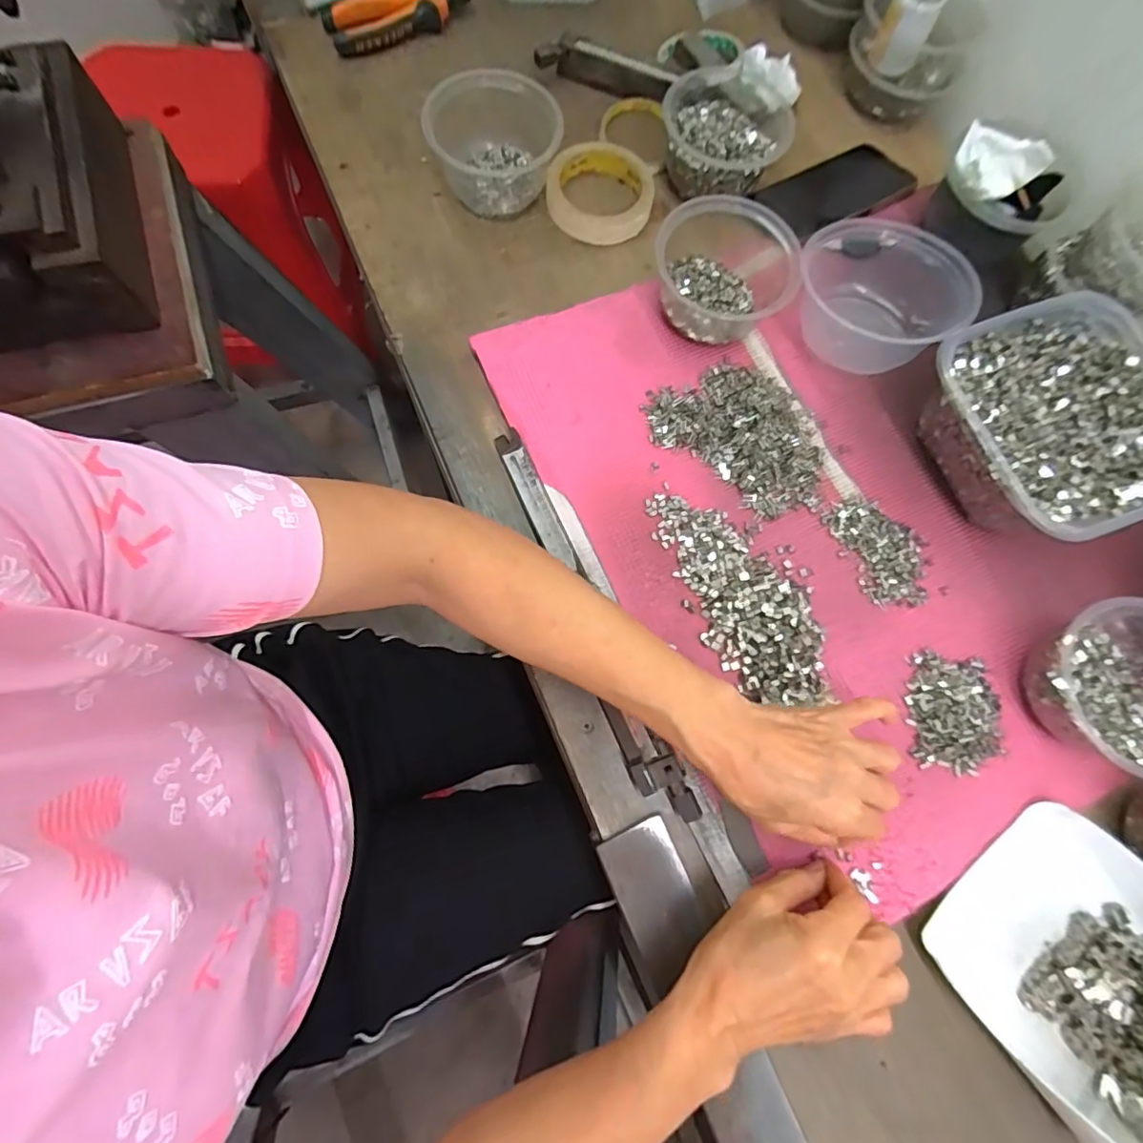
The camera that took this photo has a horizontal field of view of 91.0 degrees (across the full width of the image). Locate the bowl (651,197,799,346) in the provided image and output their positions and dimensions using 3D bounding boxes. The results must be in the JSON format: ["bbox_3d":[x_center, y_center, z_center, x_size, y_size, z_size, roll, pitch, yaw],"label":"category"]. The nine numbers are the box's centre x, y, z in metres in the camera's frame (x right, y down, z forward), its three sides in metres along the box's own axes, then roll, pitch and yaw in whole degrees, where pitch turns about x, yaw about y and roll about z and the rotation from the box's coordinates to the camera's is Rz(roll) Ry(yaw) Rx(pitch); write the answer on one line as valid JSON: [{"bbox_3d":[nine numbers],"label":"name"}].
[{"bbox_3d":[0.129,-0.256,0.470,0.112,0.055,0.118,1,75,-4],"label":"bowl"}]

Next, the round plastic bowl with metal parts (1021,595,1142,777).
[{"bbox_3d":[0.390,0.079,0.389,0.118,0.055,0.118,-15,77,-7],"label":"round plastic bowl with metal parts"}]

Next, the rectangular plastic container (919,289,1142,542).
[{"bbox_3d":[0.378,-0.116,0.436,0.177,0.061,0.171,-23,77,-5],"label":"rectangular plastic container"}]

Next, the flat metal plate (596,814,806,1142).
[{"bbox_3d":[0.089,0.286,0.357,0.048,0.009,0.243,-22,75,-10],"label":"flat metal plate"}]

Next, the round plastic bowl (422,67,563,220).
[{"bbox_3d":[-0.066,-0.374,0.497,0.115,0.063,0.089,-15,77,-7],"label":"round plastic bowl"}]

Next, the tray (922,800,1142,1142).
[{"bbox_3d":[0.337,0.259,0.335,0.156,0.084,0.177,-36,80,-11],"label":"tray"}]

